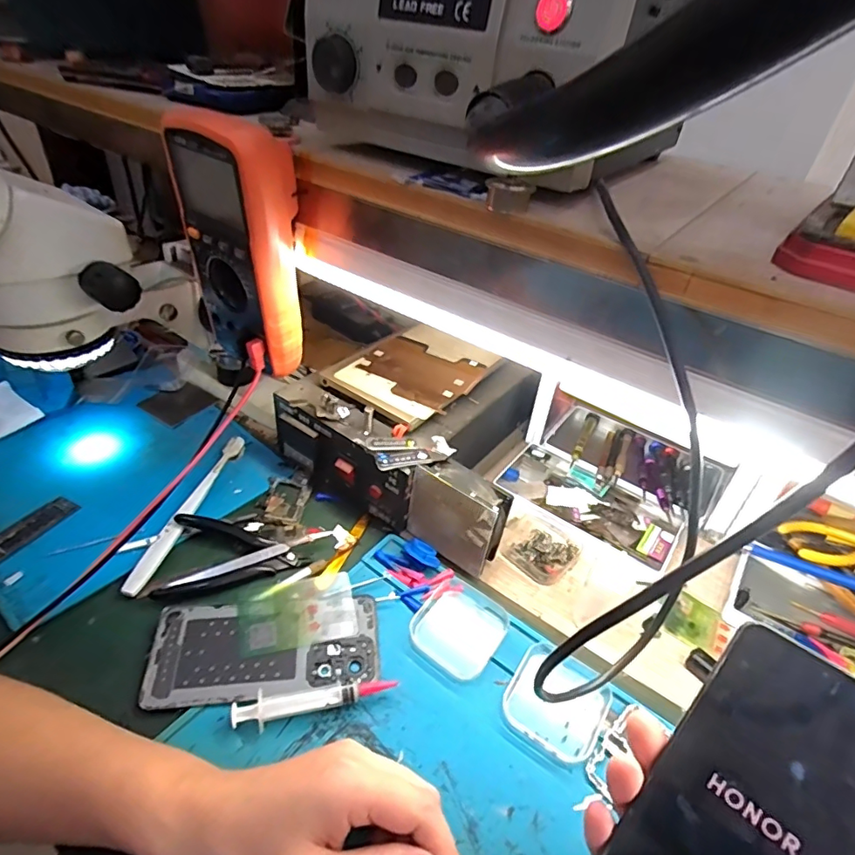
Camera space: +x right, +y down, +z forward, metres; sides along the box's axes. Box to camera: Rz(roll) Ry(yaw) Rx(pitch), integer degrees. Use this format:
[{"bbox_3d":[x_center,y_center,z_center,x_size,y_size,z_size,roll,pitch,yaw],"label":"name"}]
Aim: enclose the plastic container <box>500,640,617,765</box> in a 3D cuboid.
[{"bbox_3d":[0.090,0.192,0.359,0.063,0.020,0.060,28,42,25],"label":"plastic container"}]

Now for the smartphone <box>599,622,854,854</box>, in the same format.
[{"bbox_3d":[0.136,0.168,0.221,0.072,0.004,0.157,30,72,39],"label":"smartphone"}]

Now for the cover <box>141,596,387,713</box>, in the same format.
[{"bbox_3d":[-0.116,0.160,0.375,0.159,0.008,0.071,0,38,-9],"label":"cover"}]

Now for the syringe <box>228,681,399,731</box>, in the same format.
[{"bbox_3d":[-0.074,0.181,0.344,0.106,0.013,0.016,-5,39,-15],"label":"syringe"}]

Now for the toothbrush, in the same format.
[{"bbox_3d":[-0.214,0.070,0.468,0.016,0.015,0.184,11,37,6],"label":"toothbrush"}]

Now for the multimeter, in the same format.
[{"bbox_3d":[-0.141,-0.129,0.386,0.087,0.173,0.045,27,42,24],"label":"multimeter"}]

